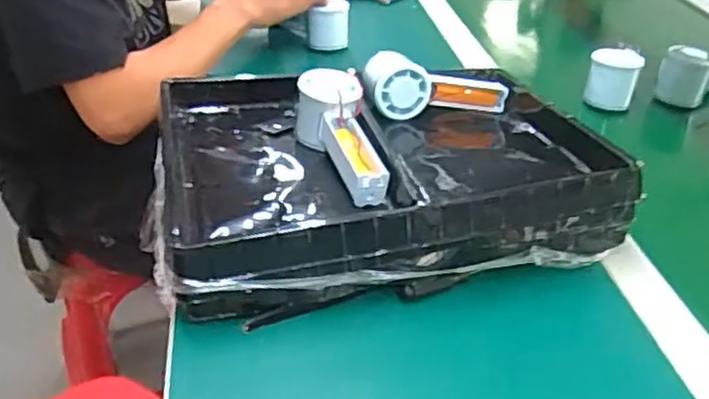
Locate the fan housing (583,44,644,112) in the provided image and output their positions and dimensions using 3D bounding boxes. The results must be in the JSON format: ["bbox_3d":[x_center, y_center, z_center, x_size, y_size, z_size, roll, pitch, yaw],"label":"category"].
[{"bbox_3d":[0.307,-0.145,0.828,0.058,0.057,0.054,15,36,19],"label":"fan housing"}]

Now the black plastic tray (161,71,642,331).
[{"bbox_3d":[0.026,-0.033,0.635,0.379,0.073,0.293,-6,35,-11],"label":"black plastic tray"}]

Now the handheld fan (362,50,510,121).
[{"bbox_3d":[0.083,-0.118,0.726,0.153,0.051,0.062,3,32,-22],"label":"handheld fan"}]

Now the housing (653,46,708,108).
[{"bbox_3d":[0.439,-0.163,0.859,0.134,0.067,0.062,-23,41,-31],"label":"housing"}]

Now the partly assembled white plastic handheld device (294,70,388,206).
[{"bbox_3d":[-0.010,-0.051,0.611,0.058,0.059,0.151,-10,50,-16],"label":"partly assembled white plastic handheld device"}]

